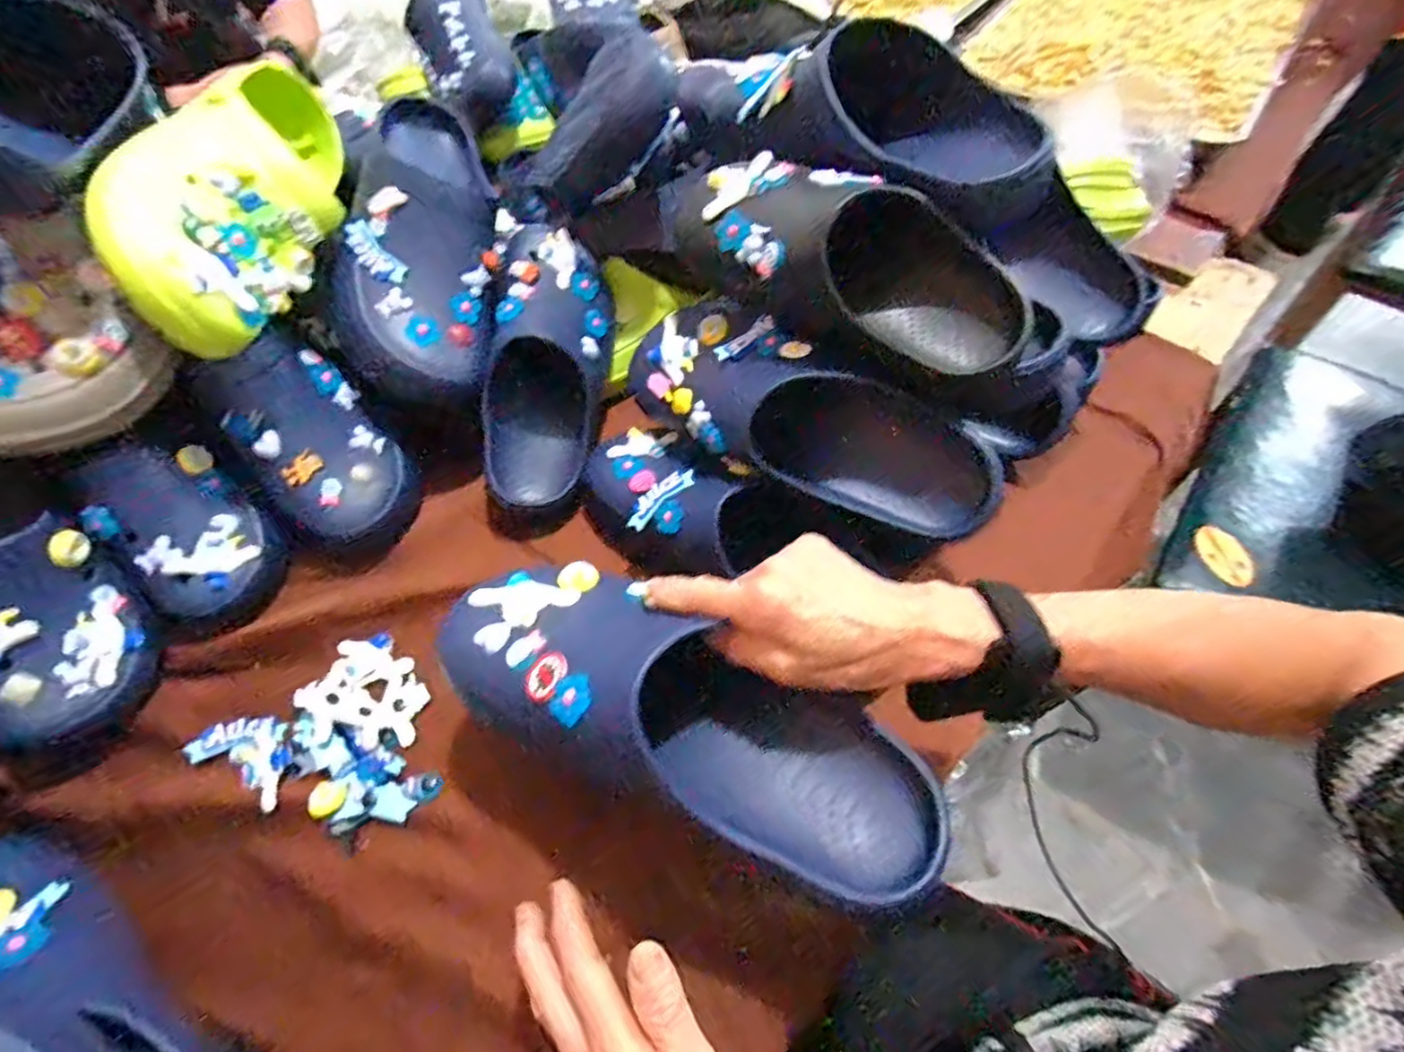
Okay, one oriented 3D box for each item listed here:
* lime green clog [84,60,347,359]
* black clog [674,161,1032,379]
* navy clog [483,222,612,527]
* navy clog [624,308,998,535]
[{"bbox_3d":[-0.347,-0.259,0.494,0.101,0.089,0.283,-9,56,-3],"label":"lime green clog"},{"bbox_3d":[0.100,-0.179,0.446,0.242,0.076,0.117,20,92,5],"label":"black clog"},{"bbox_3d":[-0.133,-0.140,0.587,0.094,0.106,0.261,3,83,6],"label":"navy clog"},{"bbox_3d":[0.069,-0.079,0.481,0.295,0.083,0.092,31,63,22],"label":"navy clog"}]

